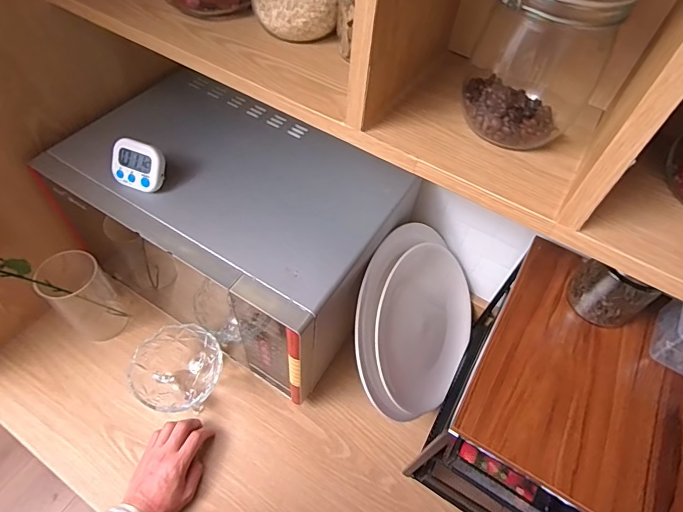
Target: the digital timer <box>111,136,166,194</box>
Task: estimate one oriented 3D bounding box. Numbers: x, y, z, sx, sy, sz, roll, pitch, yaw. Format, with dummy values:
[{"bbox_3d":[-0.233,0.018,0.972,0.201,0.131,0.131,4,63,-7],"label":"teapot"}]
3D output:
[{"bbox_3d":[-0.257,-0.114,0.544,0.064,0.057,0.014,21,16,0],"label":"digital timer"}]

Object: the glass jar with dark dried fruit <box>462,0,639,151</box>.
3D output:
[{"bbox_3d":[0.166,-0.174,0.361,0.101,0.145,0.099,19,55,9],"label":"glass jar with dark dried fruit"}]

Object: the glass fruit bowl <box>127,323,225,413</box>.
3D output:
[{"bbox_3d":[-0.243,0.180,0.661,0.121,0.072,0.125,2,54,-3],"label":"glass fruit bowl"}]

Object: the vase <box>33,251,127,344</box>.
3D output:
[{"bbox_3d":[-0.412,0.060,0.694,0.093,0.150,0.091,36,59,20],"label":"vase"}]

